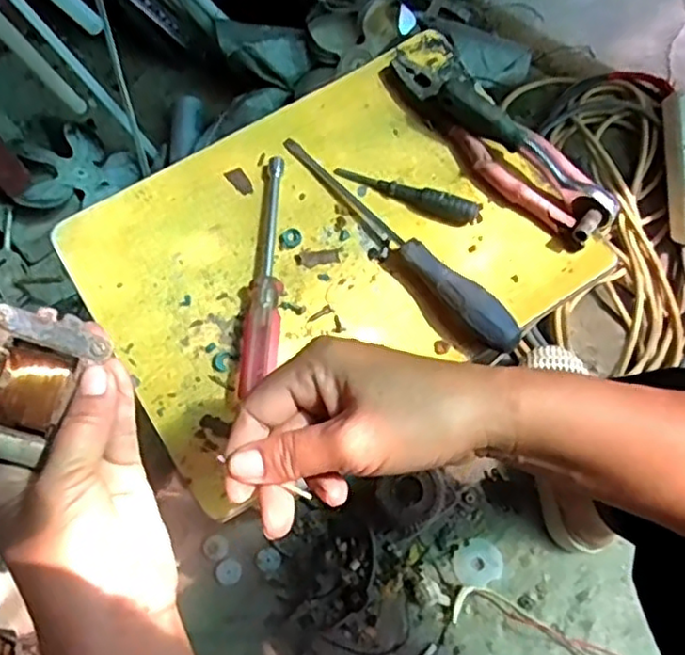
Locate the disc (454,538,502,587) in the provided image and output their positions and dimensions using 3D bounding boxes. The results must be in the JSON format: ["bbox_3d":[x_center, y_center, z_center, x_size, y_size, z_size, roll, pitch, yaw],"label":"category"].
[{"bbox_3d":[0.167,0.291,0.820,0.057,0.005,0.054,0,71,0],"label":"disc"}]

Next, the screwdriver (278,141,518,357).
[{"bbox_3d":[0.036,-0.062,0.456,0.215,0.019,0.026,43,76,13],"label":"screwdriver"}]

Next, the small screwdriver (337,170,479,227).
[{"bbox_3d":[0.047,-0.097,0.480,0.104,0.016,0.020,18,72,6],"label":"small screwdriver"}]

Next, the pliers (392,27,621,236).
[{"bbox_3d":[0.112,-0.145,0.483,0.054,0.033,0.204,-36,74,-11],"label":"pliers"}]

